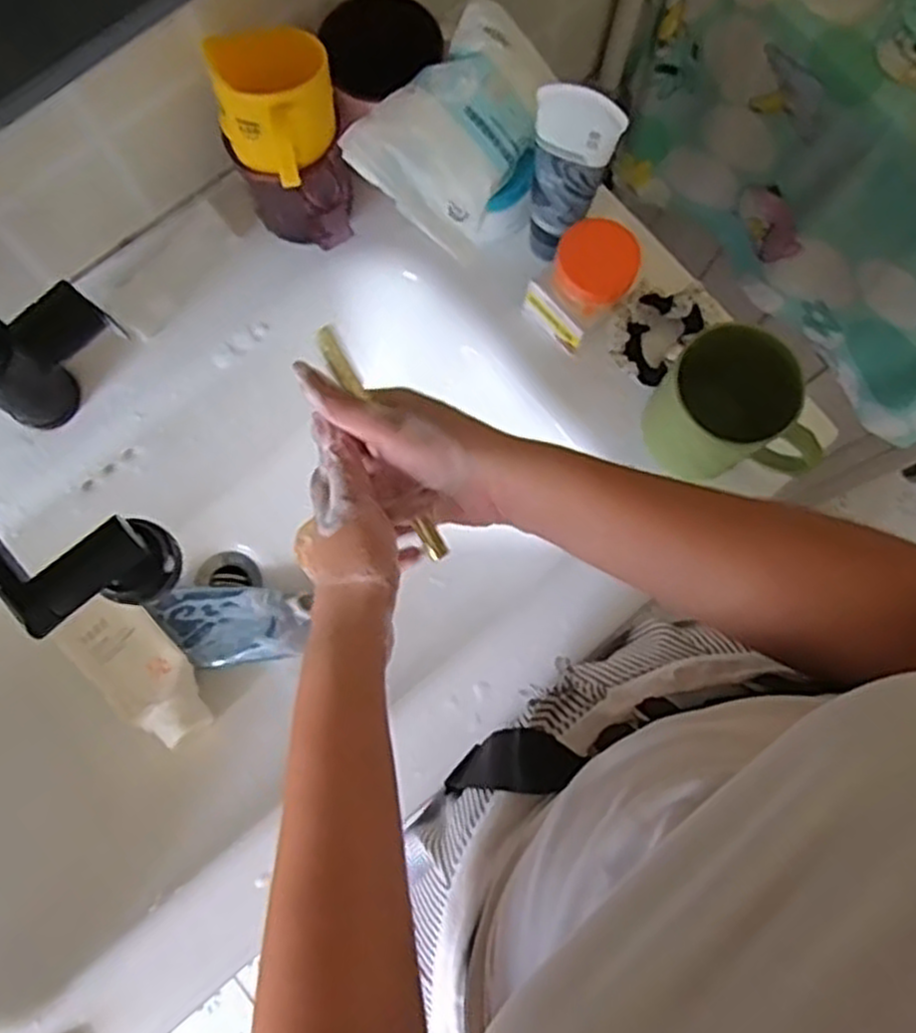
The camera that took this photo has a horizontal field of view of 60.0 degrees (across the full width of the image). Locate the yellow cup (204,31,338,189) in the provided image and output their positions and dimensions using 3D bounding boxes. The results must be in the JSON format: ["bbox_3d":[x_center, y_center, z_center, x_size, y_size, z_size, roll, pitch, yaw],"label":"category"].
[{"bbox_3d":[-0.115,-0.260,0.513,0.072,0.062,0.078,-13,80,-3],"label":"yellow cup"}]

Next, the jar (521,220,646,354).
[{"bbox_3d":[0.093,-0.170,0.591,0.063,0.087,0.057,-42,83,-8],"label":"jar"}]

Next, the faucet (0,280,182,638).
[{"bbox_3d":[-0.238,-0.039,0.501,0.131,0.168,0.222,-38,82,-8],"label":"faucet"}]

